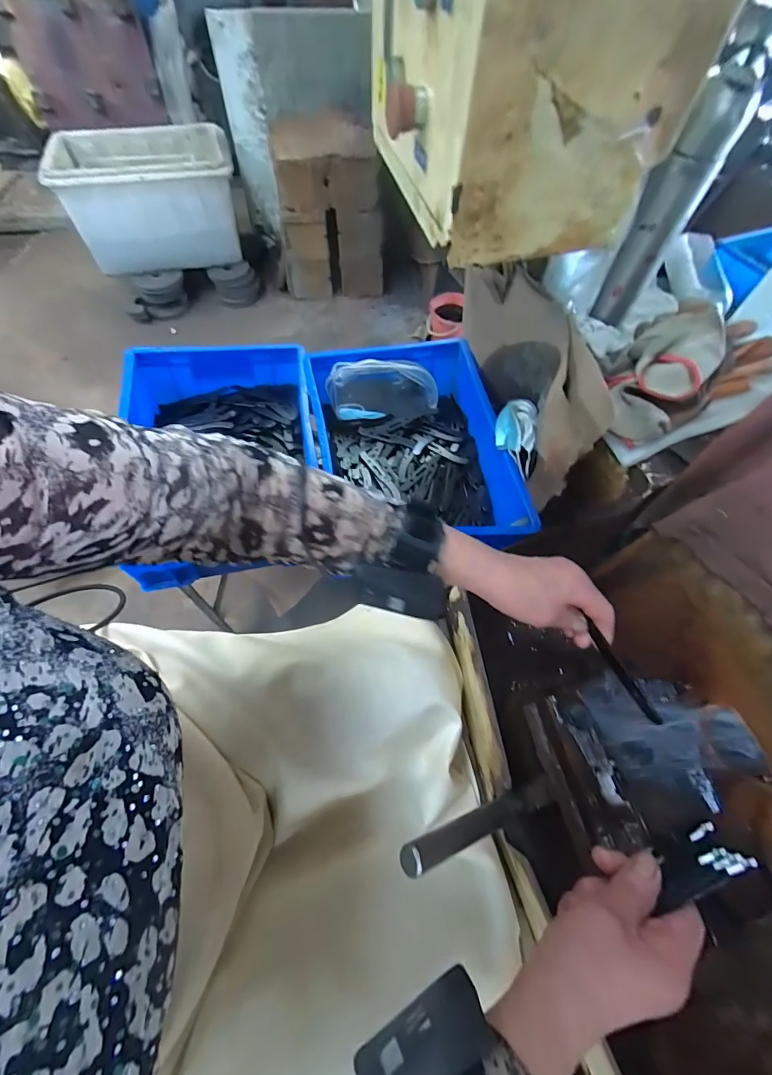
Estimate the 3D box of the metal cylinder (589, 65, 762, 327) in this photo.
[{"bbox_3d":[0.312,-0.361,0.468,0.051,0.225,0.044,41,67,17],"label":"metal cylinder"}]

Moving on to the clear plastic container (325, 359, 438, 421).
[{"bbox_3d":[-0.007,-0.281,0.775,0.200,0.101,0.050,-3,24,-6],"label":"clear plastic container"}]

